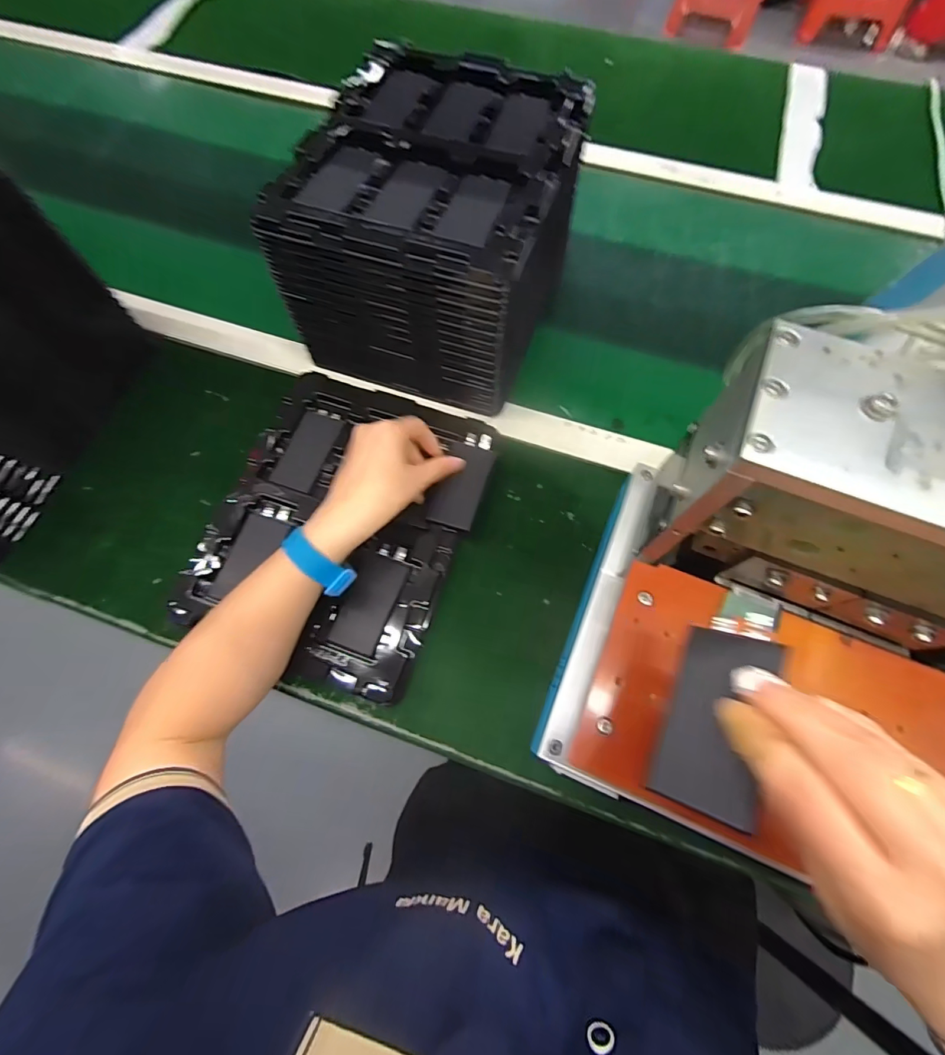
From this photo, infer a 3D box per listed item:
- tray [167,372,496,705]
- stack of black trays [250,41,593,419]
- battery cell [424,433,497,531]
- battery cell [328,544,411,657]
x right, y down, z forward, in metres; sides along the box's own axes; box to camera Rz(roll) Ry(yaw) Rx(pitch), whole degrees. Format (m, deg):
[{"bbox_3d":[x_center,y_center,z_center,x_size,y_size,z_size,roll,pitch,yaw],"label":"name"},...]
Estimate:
[{"bbox_3d":[-0.119,-0.008,0.427,0.222,0.023,0.275,20,71,8],"label":"tray"},{"bbox_3d":[-0.031,-0.290,0.451,0.209,0.152,0.262,18,71,7],"label":"stack of black trays"},{"bbox_3d":[-0.009,-0.045,0.433,0.046,0.006,0.093,21,78,8],"label":"battery cell"},{"bbox_3d":[-0.090,0.060,0.406,0.050,0.008,0.095,16,70,6],"label":"battery cell"}]

